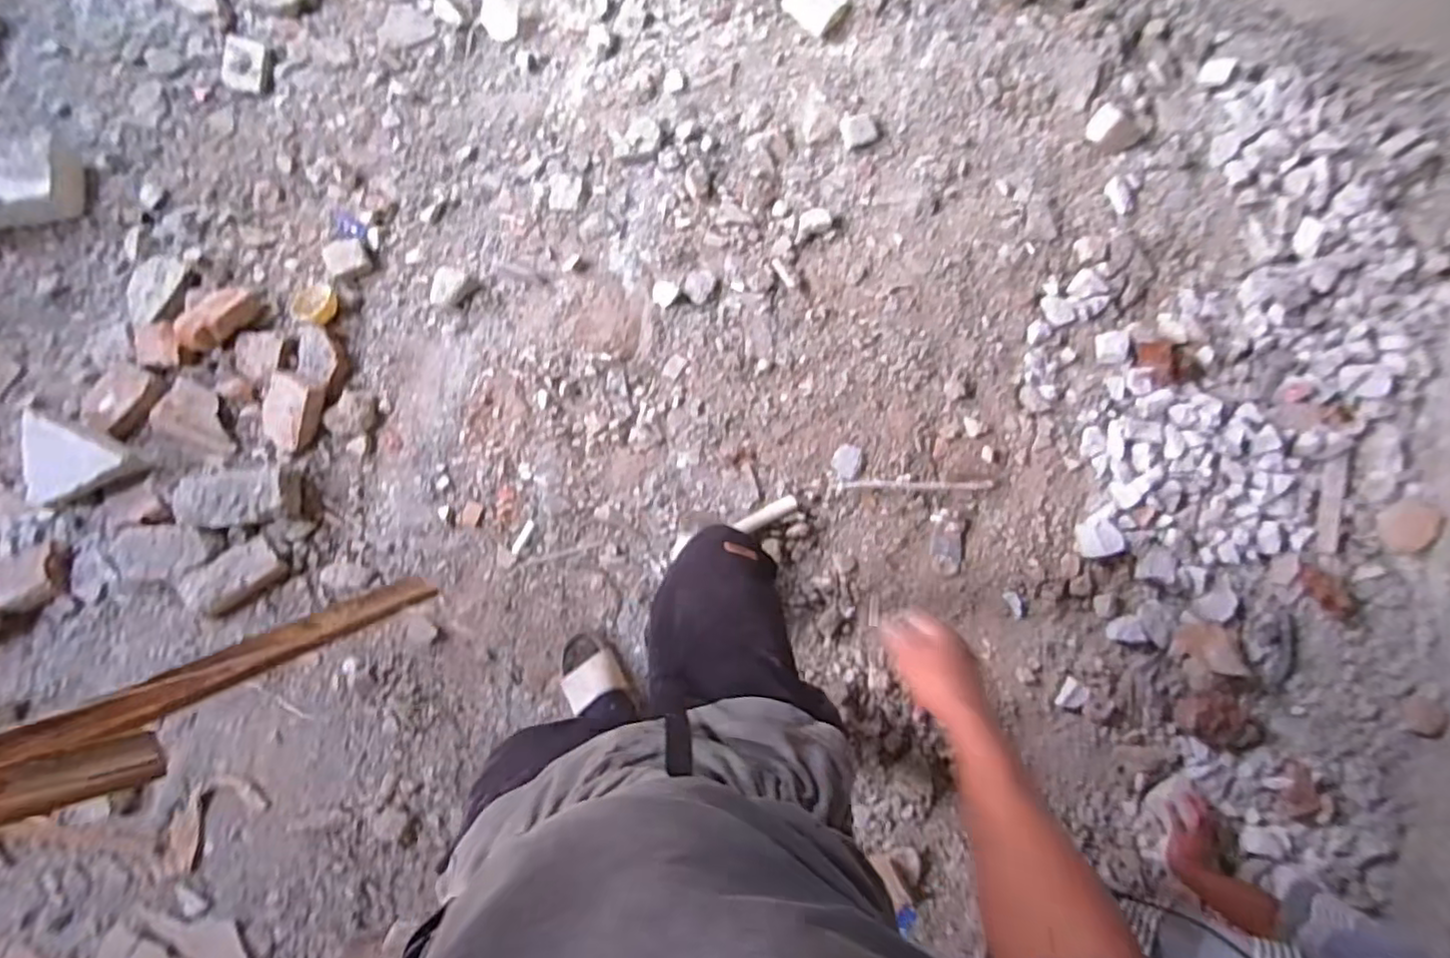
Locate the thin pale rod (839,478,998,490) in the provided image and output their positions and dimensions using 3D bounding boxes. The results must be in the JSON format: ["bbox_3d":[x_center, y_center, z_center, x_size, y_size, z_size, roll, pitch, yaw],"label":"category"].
[{"bbox_3d":[0.426,0.012,1.425,0.351,0.014,0.020,0,84,-7],"label":"thin pale rod"}]

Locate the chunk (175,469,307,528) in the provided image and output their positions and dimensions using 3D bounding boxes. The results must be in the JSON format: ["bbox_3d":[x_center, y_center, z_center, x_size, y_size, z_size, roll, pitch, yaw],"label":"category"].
[{"bbox_3d":[-0.916,0.035,1.220,0.201,0.063,0.109,-6,85,-8],"label":"chunk"}]

